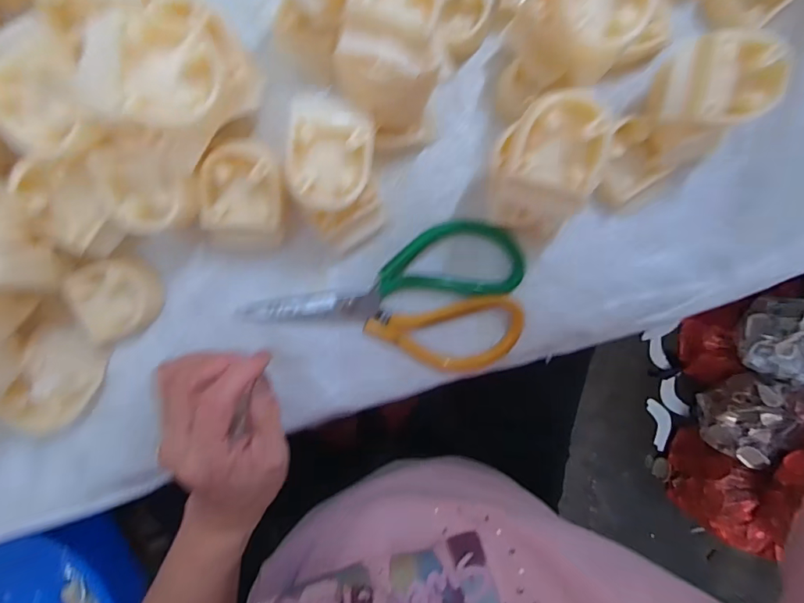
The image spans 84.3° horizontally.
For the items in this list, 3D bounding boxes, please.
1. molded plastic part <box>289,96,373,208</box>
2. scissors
[{"bbox_3d":[-0.040,-0.083,0.252,0.045,0.021,0.060,6,97,-5],"label":"molded plastic part"},{"bbox_3d":[-0.009,0.001,0.308,0.187,0.011,0.103,-3,98,-2],"label":"scissors"}]

